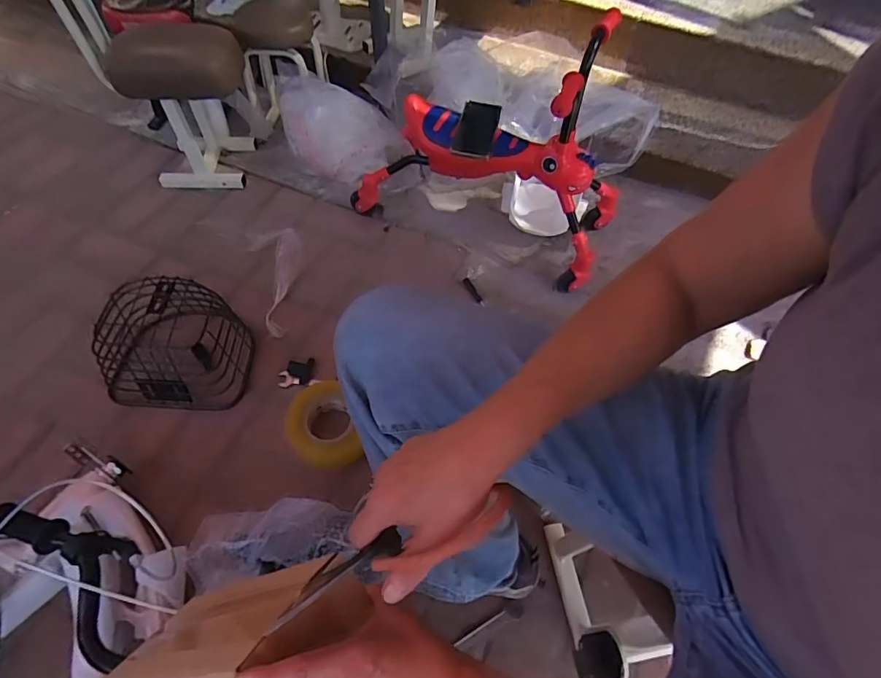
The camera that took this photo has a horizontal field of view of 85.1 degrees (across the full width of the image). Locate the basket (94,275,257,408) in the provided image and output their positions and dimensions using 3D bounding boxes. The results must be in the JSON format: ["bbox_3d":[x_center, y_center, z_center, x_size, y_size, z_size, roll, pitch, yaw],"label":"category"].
[{"bbox_3d":[-0.464,0.007,0.851,0.214,0.135,0.192,4,57,-1],"label":"basket"}]

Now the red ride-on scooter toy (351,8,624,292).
[{"bbox_3d":[0.095,-0.396,0.998,0.516,0.372,0.262,25,59,12],"label":"red ride-on scooter toy"}]

